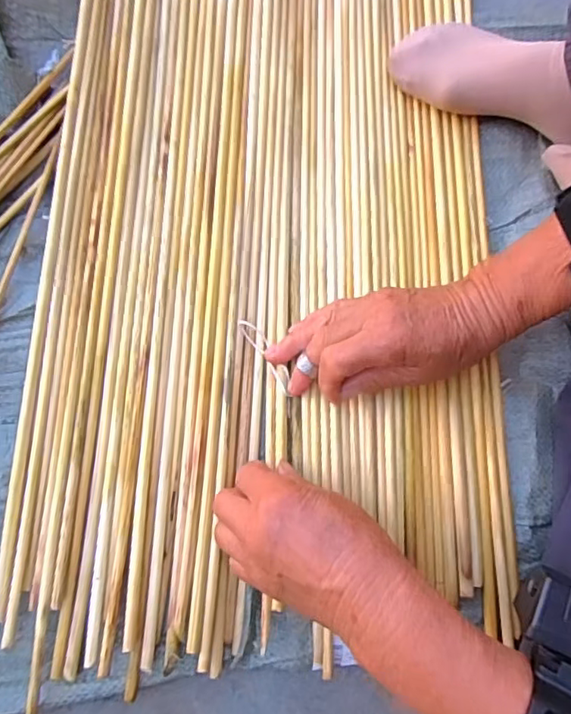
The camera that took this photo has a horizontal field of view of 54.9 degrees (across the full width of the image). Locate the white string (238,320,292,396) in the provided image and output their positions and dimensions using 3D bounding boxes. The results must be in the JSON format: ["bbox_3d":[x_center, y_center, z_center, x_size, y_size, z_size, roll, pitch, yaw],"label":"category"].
[{"bbox_3d":[-0.013,-0.001,0.387,0.013,0.011,0.062,-36,83,6],"label":"white string"}]

